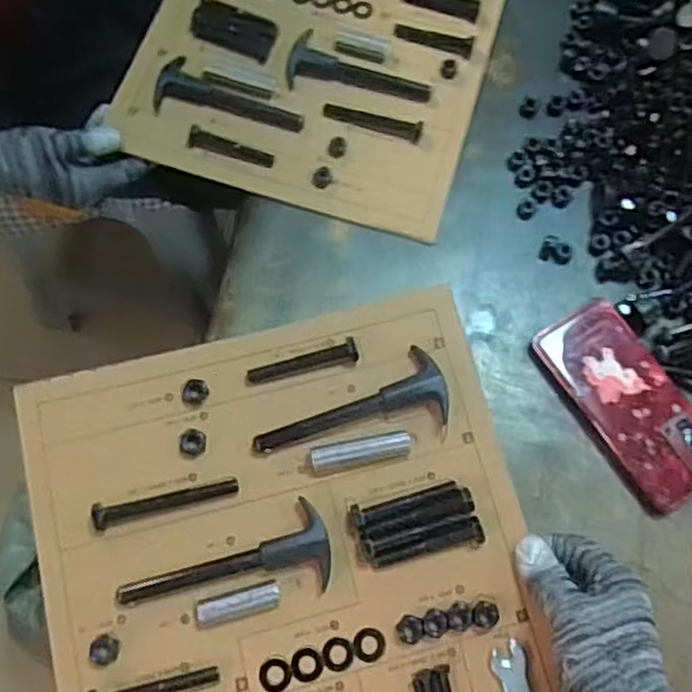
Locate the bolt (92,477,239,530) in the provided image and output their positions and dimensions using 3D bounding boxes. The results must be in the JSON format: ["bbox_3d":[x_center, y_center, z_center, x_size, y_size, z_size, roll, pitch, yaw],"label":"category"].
[{"bbox_3d":[-0.117,0.100,0.478,0.091,0.016,0.015,-15,74,-7],"label":"bolt"}]

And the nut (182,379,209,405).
[{"bbox_3d":[-0.103,0.032,0.503,0.018,0.006,0.017,0,71,-1],"label":"nut"}]

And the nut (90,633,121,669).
[{"bbox_3d":[-0.148,0.187,0.448,0.017,0.008,0.018,2,71,0],"label":"nut"}]

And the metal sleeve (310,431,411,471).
[{"bbox_3d":[0.010,0.070,0.492,0.066,0.013,0.017,-8,74,-5],"label":"metal sleeve"}]

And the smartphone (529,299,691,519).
[{"bbox_3d":[0.227,0.046,0.588,0.082,0.013,0.168,-29,74,-11],"label":"smartphone"}]

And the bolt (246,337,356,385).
[{"bbox_3d":[-0.030,0.011,0.508,0.077,0.014,0.015,-12,74,-6],"label":"bolt"}]

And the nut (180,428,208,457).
[{"bbox_3d":[-0.103,0.065,0.492,0.017,0.006,0.018,0,71,-1],"label":"nut"}]

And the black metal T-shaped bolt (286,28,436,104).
[{"bbox_3d":[0.014,-0.261,0.695,0.136,0.014,0.051,12,71,3],"label":"black metal T-shaped bolt"}]

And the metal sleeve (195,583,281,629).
[{"bbox_3d":[-0.068,0.163,0.462,0.053,0.012,0.015,-14,74,-7],"label":"metal sleeve"}]

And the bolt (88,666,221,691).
[{"bbox_3d":[-0.116,0.209,0.444,0.078,0.009,0.016,-7,70,-19],"label":"bolt"}]

